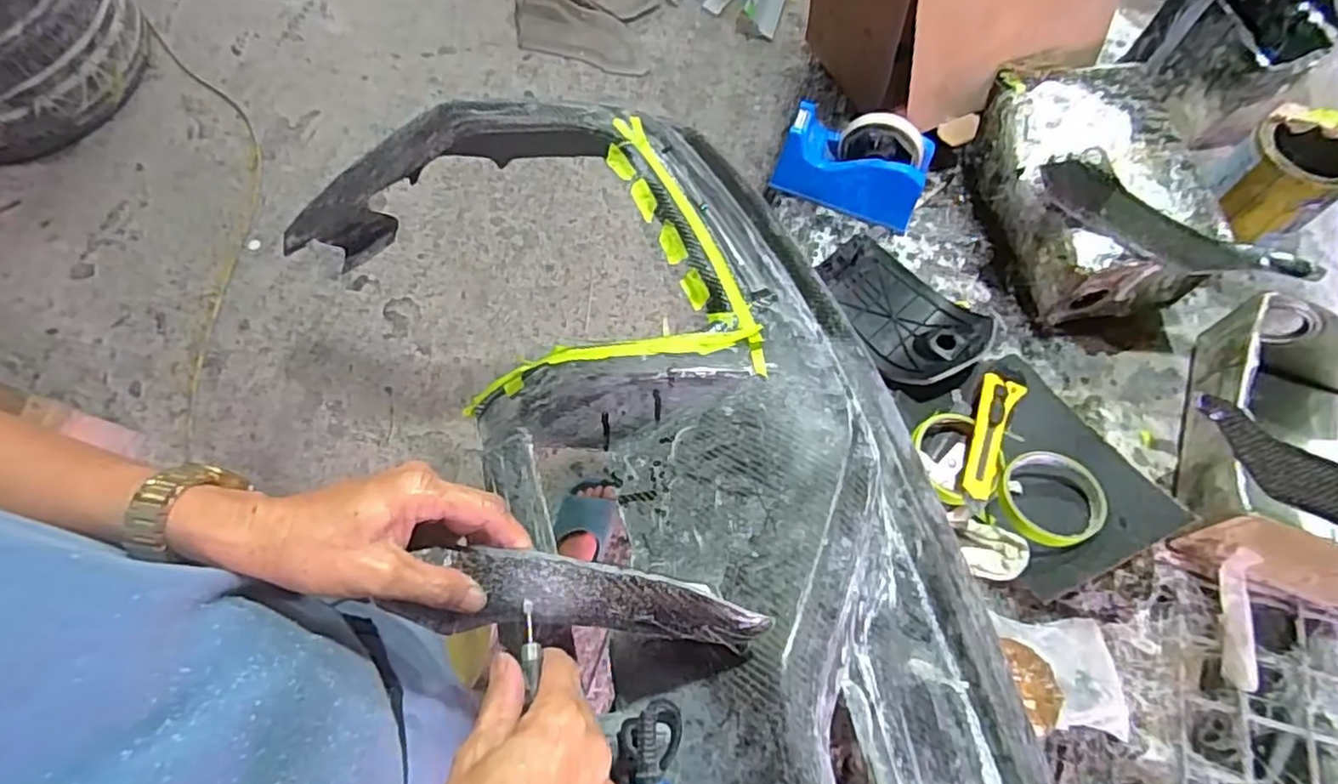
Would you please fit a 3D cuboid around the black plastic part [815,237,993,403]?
[{"bbox_3d":[0.233,-0.080,0.688,0.123,0.043,0.178,-43,77,-17],"label":"black plastic part"}]

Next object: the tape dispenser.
[{"bbox_3d":[0.199,-0.249,0.726,0.158,0.102,0.061,22,70,5],"label":"tape dispenser"}]

